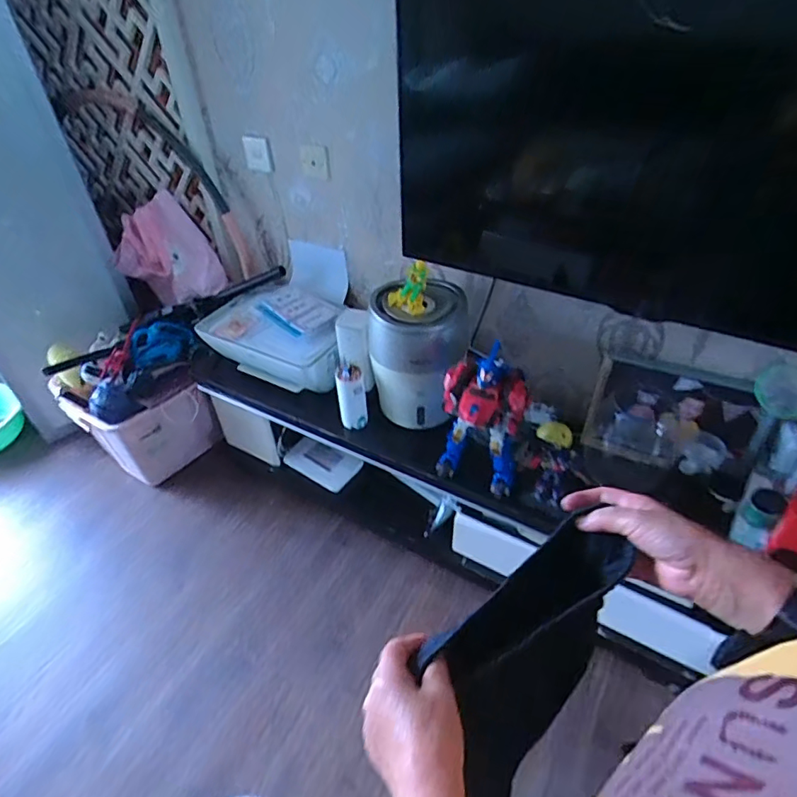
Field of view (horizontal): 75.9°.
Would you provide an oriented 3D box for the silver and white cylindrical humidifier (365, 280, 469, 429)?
[{"bbox_3d":[0.044,-0.097,1.192,0.208,0.286,0.203,-1,41,1],"label":"silver and white cylindrical humidifier"}]

